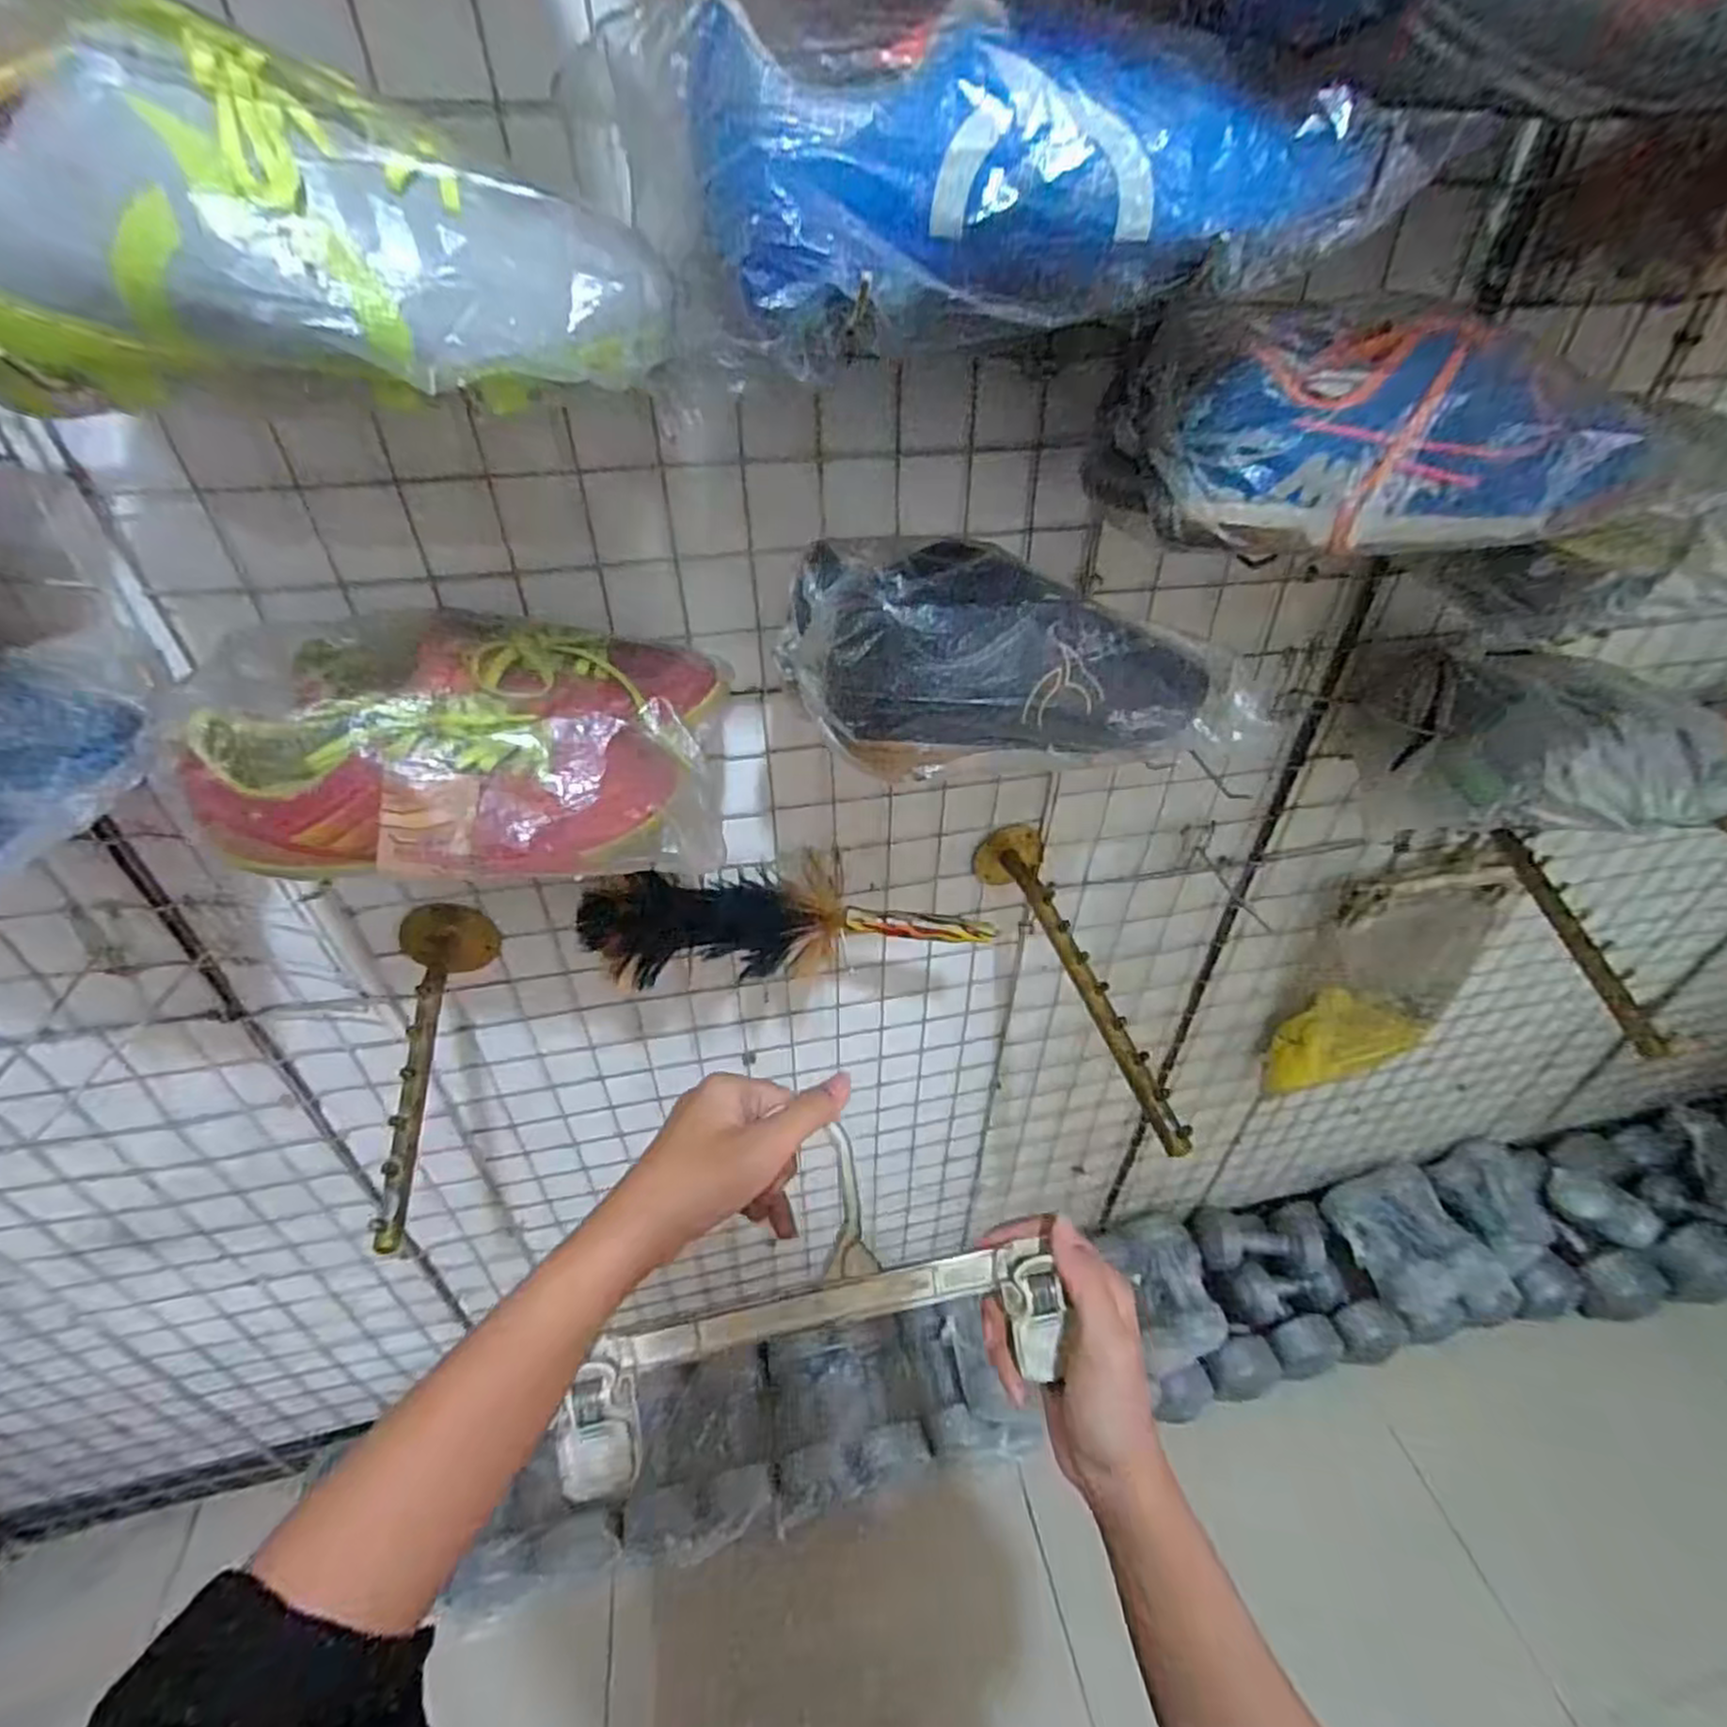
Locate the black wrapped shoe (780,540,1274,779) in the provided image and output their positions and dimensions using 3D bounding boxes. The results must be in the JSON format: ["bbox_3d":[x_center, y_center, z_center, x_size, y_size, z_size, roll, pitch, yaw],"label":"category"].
[{"bbox_3d":[0.087,-0.123,0.423,0.248,0.097,0.092,-4,39,-6],"label":"black wrapped shoe"}]

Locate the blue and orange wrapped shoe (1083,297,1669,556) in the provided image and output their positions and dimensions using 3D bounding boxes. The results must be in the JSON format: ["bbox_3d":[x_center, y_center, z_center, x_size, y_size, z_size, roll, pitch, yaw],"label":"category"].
[{"bbox_3d":[0.249,-0.213,0.365,0.247,0.090,0.074,-4,39,-5],"label":"blue and orange wrapped shoe"}]

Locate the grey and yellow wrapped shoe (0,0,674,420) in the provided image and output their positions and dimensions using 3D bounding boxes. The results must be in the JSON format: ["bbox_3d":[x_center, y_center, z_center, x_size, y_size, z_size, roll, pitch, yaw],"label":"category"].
[{"bbox_3d":[-0.187,-0.212,0.240,0.227,0.101,0.075,-3,39,-5],"label":"grey and yellow wrapped shoe"}]

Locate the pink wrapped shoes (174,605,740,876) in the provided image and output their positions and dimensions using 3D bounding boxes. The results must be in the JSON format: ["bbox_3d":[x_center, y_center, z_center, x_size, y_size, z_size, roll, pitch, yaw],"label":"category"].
[{"bbox_3d":[-0.198,-0.066,0.406,0.231,0.100,0.150,-2,39,-4],"label":"pink wrapped shoes"}]

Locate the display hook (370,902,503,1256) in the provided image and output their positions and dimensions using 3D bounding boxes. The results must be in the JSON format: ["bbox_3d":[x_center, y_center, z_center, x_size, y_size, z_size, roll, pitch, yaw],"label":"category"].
[{"bbox_3d":[-0.316,0.137,0.549,0.069,0.064,0.250,-10,40,-13],"label":"display hook"}]

